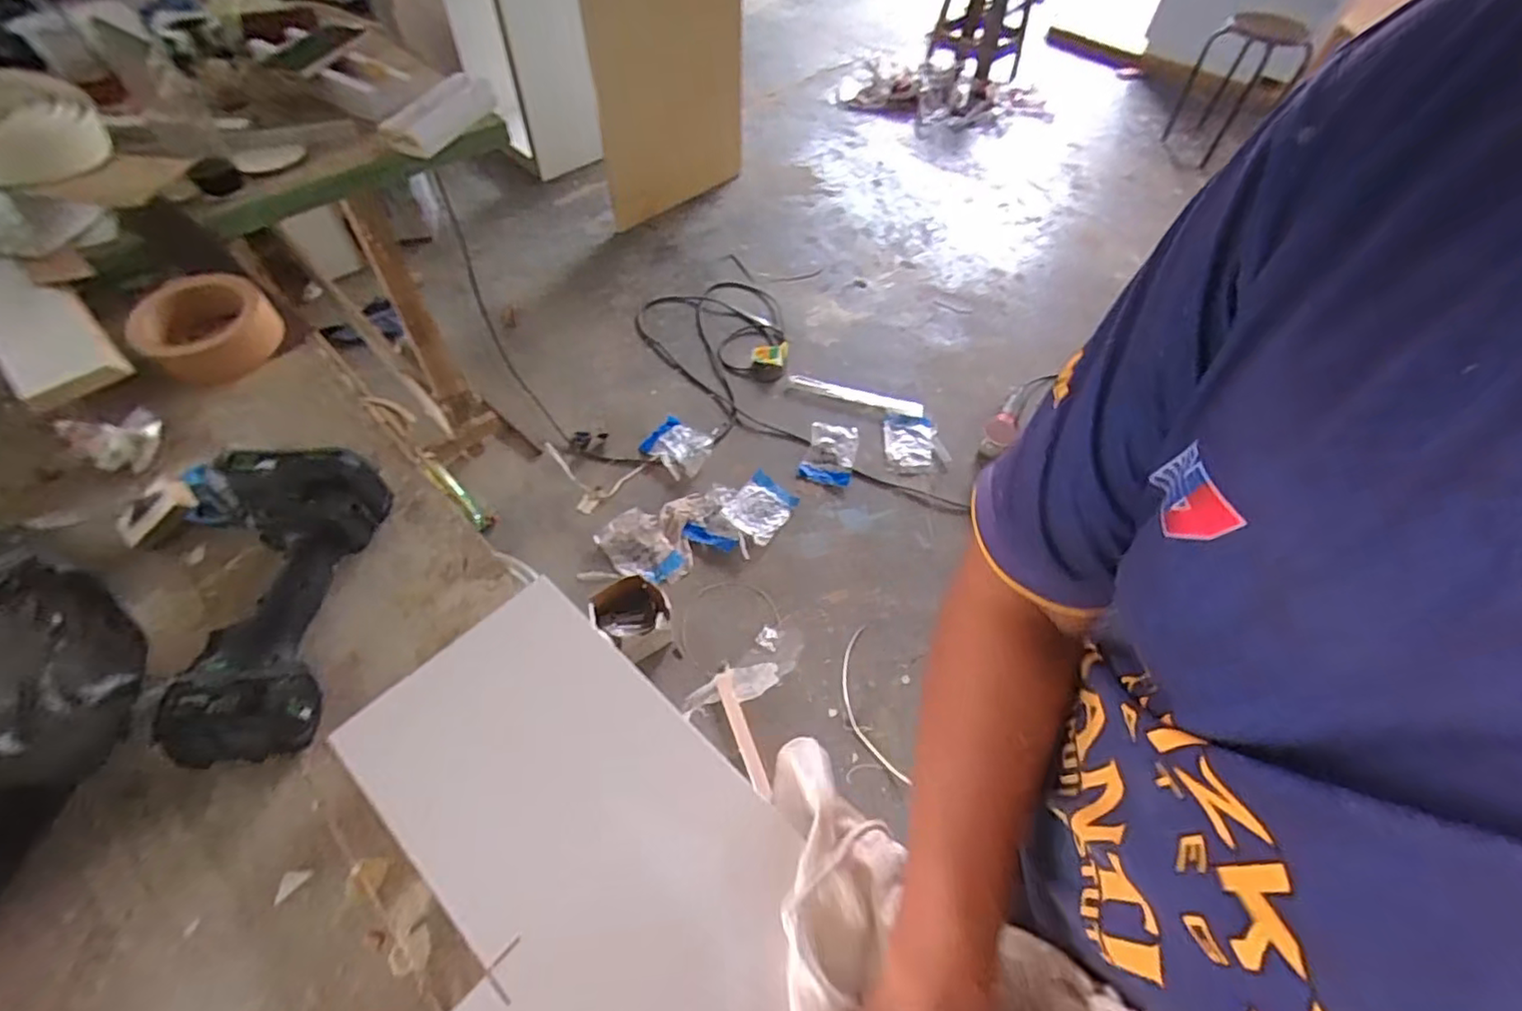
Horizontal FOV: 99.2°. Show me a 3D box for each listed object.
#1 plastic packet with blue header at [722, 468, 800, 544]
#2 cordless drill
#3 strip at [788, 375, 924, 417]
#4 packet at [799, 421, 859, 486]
[{"bbox_3d":[0.004,-0.002,1.579,0.137,0.025,0.169,30,57,16],"label":"plastic packet with blue header"},{"bbox_3d":[-0.384,0.071,0.496,0.118,0.089,0.230,-1,54,-4],"label":"cordless drill"},{"bbox_3d":[0.267,-0.309,1.822,0.379,0.020,0.048,14,54,5],"label":"strip"},{"bbox_3d":[0.183,-0.144,1.695,0.128,0.010,0.203,15,54,6],"label":"packet"}]

